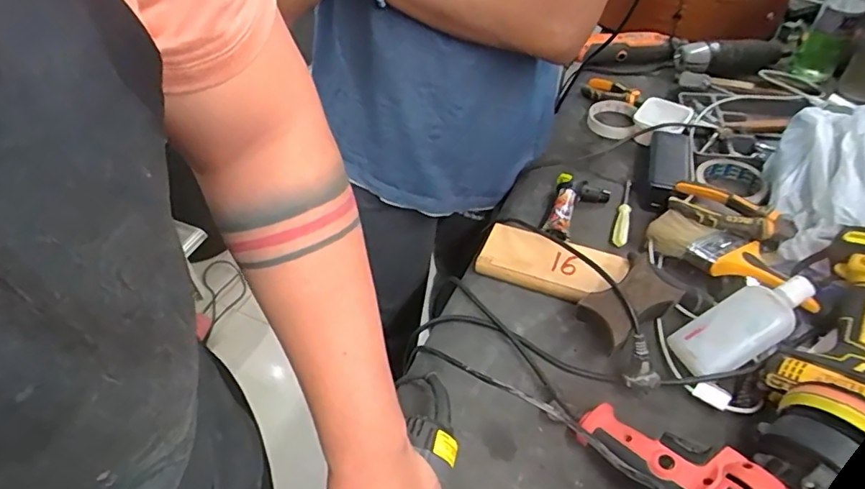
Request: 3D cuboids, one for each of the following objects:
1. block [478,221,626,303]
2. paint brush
[{"bbox_3d":[0.143,0.025,0.667,0.173,0.032,0.076,17,50,21],"label":"block"},{"bbox_3d":[0.348,0.014,0.628,0.188,0.022,0.066,34,57,30],"label":"paint brush"}]

